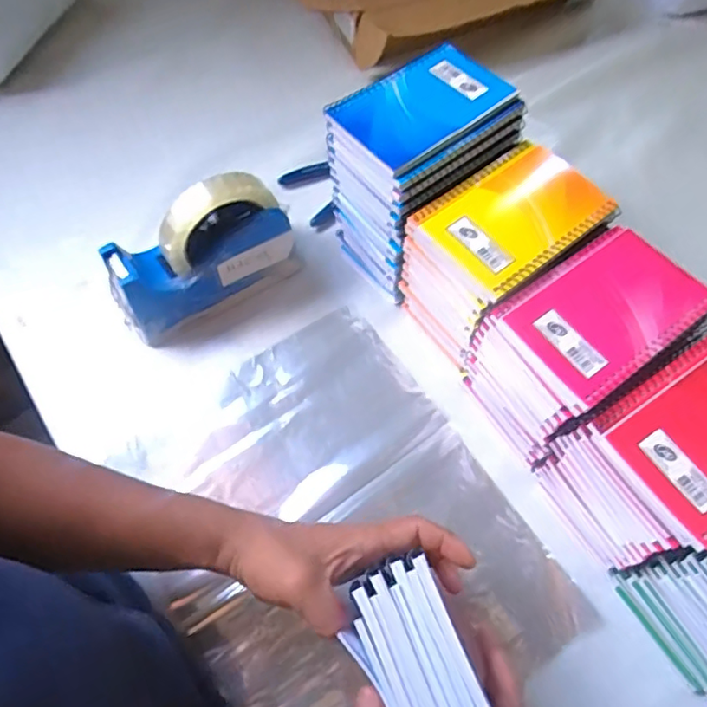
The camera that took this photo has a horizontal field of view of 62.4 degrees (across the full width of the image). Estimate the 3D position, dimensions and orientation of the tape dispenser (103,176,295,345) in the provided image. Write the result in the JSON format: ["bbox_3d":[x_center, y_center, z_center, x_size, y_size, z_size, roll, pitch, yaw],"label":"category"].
[{"bbox_3d":[-0.129,-0.084,0.493,0.155,0.118,0.054,-26,66,-12],"label":"tape dispenser"}]

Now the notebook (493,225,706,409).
[{"bbox_3d":[0.174,-0.030,0.397,0.127,0.007,0.091,-33,68,-14],"label":"notebook"}]

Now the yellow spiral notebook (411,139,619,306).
[{"bbox_3d":[0.119,-0.105,0.437,0.130,0.013,0.094,-34,68,-15],"label":"yellow spiral notebook"}]

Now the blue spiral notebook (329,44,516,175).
[{"bbox_3d":[0.053,-0.193,0.453,0.130,0.013,0.083,-36,69,-16],"label":"blue spiral notebook"}]

